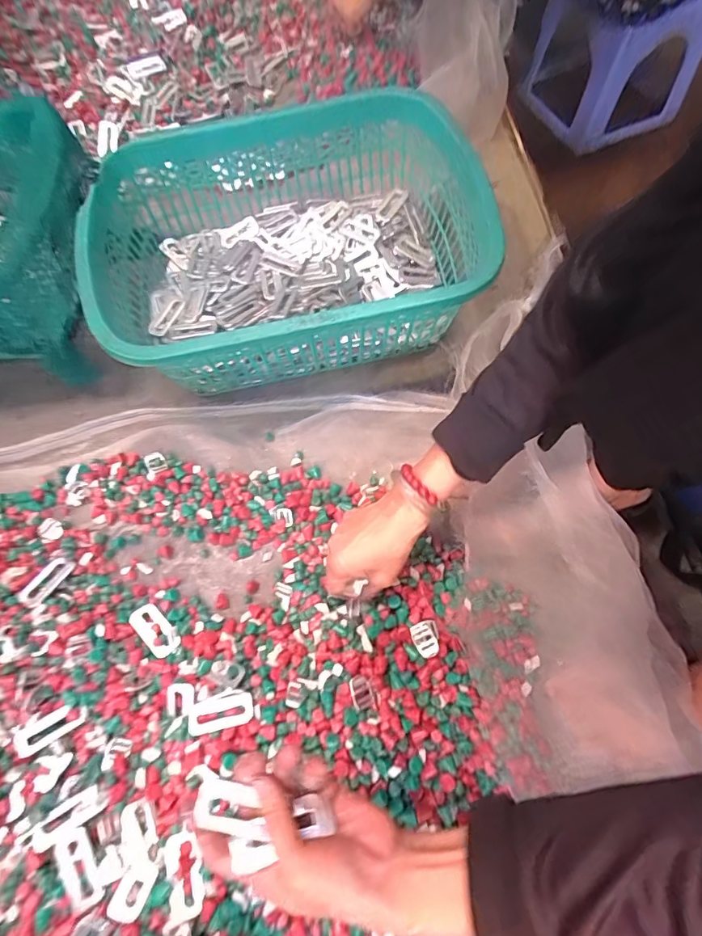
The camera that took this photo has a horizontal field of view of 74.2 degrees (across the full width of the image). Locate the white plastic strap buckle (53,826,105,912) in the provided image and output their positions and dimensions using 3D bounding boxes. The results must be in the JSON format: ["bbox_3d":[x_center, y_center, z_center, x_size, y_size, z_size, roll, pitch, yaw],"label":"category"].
[{"bbox_3d":[-0.232,0.340,0.393,0.028,0.004,0.058,-31,69,-13],"label":"white plastic strap buckle"}]

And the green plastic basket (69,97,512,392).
[{"bbox_3d":[-0.079,-0.289,0.611,0.448,0.195,0.393,-12,66,-5],"label":"green plastic basket"}]

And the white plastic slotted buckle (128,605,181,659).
[{"bbox_3d":[-0.209,0.172,0.494,0.059,0.009,0.031,42,72,17],"label":"white plastic slotted buckle"}]

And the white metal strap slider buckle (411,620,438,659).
[{"bbox_3d":[0.077,0.175,0.474,0.026,0.008,0.033,-17,67,-8],"label":"white metal strap slider buckle"}]

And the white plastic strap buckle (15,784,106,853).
[{"bbox_3d":[-0.258,0.315,0.414,0.066,0.006,0.028,-22,46,-35],"label":"white plastic strap buckle"}]

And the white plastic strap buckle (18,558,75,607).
[{"bbox_3d":[-0.332,0.124,0.505,0.027,0.006,0.058,25,46,1],"label":"white plastic strap buckle"}]

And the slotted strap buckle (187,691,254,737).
[{"bbox_3d":[-0.126,0.238,0.449,0.060,0.013,0.027,-15,66,-7],"label":"slotted strap buckle"}]

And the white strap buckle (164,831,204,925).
[{"bbox_3d":[-0.145,0.351,0.399,0.028,0.012,0.058,-17,67,-7],"label":"white strap buckle"}]

